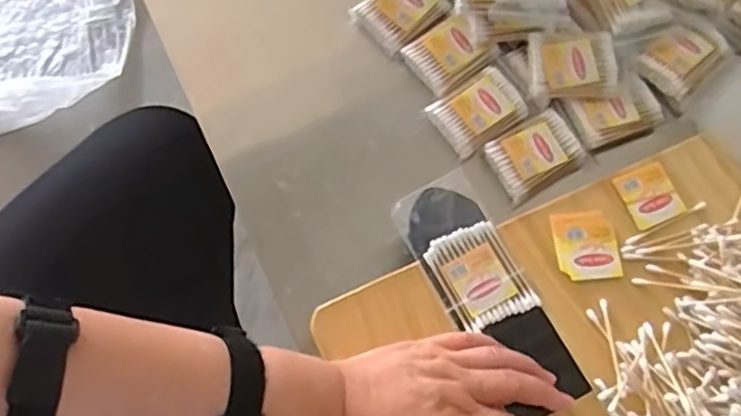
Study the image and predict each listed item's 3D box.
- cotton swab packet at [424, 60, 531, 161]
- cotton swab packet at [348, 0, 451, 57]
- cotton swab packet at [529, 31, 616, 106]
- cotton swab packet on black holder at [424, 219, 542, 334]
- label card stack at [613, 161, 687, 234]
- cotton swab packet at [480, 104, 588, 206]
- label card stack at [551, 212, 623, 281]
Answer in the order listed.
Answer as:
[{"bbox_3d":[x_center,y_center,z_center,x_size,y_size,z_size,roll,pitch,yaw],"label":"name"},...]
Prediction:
[{"bbox_3d":[0.097,-0.086,0.575,0.084,0.013,0.058,-35,76,-12],"label":"cotton swab packet"},{"bbox_3d":[0.029,-0.180,0.601,0.074,0.017,0.060,-36,77,-12],"label":"cotton swab packet"},{"bbox_3d":[0.172,-0.124,0.568,0.071,0.021,0.059,-9,73,-5],"label":"cotton swab packet"},{"bbox_3d":[0.080,0.049,0.486,0.057,0.006,0.073,-27,75,-10],"label":"cotton swab packet on black holder"},{"bbox_3d":[0.215,-0.010,0.507,0.043,0.004,0.045,-21,74,-8],"label":"label card stack"},{"bbox_3d":[0.141,-0.046,0.566,0.079,0.016,0.056,-29,75,-10],"label":"cotton swab packet"},{"bbox_3d":[0.161,0.028,0.495,0.045,0.004,0.051,-4,72,-3],"label":"label card stack"}]

